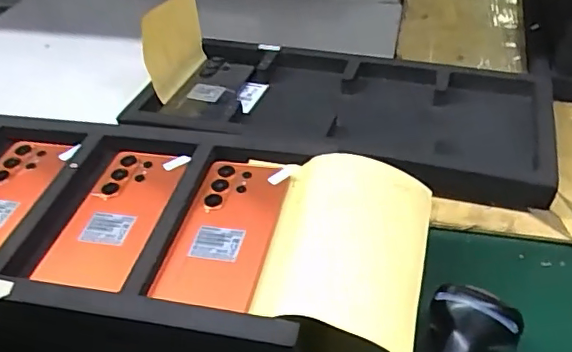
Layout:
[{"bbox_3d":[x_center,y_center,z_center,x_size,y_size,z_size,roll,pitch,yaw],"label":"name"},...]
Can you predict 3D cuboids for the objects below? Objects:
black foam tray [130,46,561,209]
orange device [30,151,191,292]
[{"bbox_3d":[0.071,-0.087,0.697,0.482,0.049,0.236,12,43,17],"label":"black foam tray"},{"bbox_3d":[-0.150,0.033,0.501,0.077,0.010,0.167,5,42,10],"label":"orange device"}]

